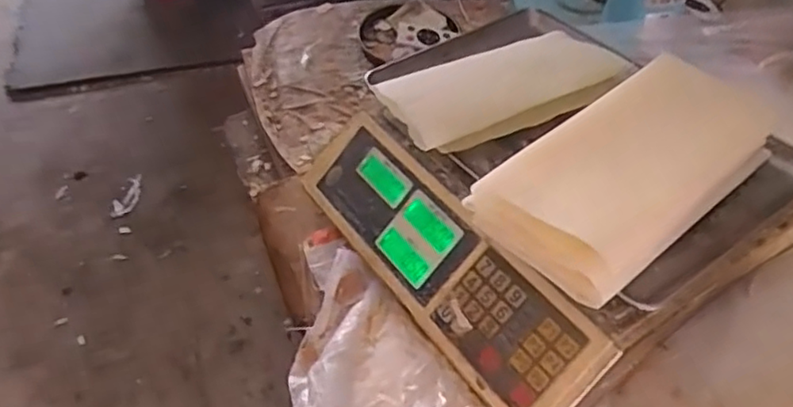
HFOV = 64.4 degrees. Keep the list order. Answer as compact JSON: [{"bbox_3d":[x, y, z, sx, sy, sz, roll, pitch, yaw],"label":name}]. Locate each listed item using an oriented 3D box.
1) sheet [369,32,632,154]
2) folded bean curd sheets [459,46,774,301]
[{"bbox_3d":[0.099,-0.111,0.569,0.223,0.025,0.111,-22,52,-19],"label":"sheet"},{"bbox_3d":[0.190,-0.039,0.477,0.272,0.052,0.113,-33,56,-27],"label":"folded bean curd sheets"}]

